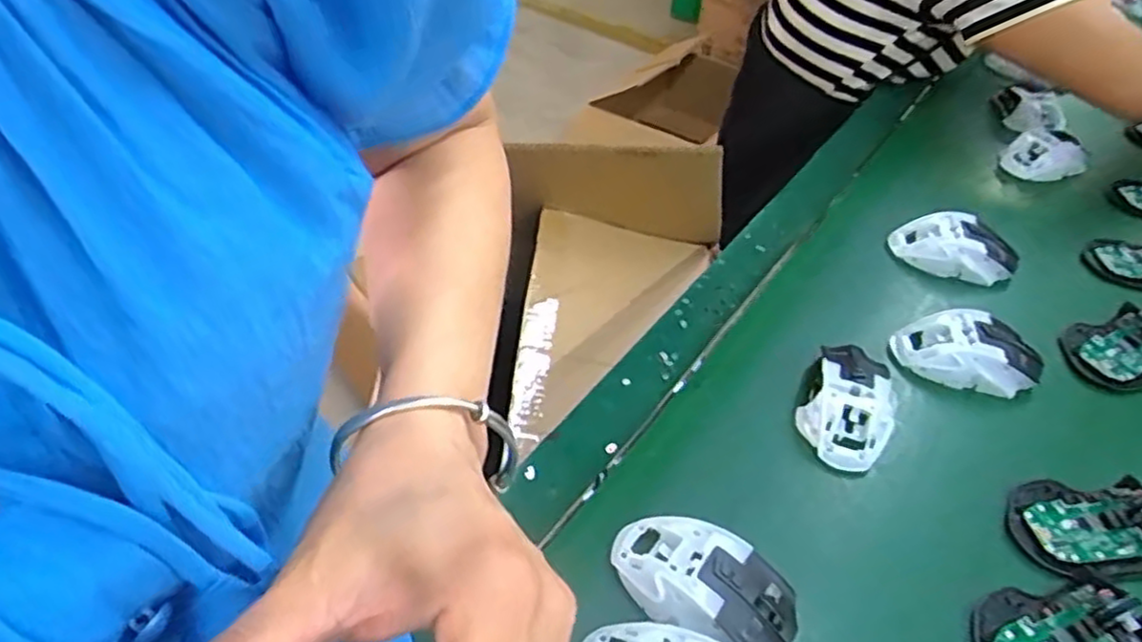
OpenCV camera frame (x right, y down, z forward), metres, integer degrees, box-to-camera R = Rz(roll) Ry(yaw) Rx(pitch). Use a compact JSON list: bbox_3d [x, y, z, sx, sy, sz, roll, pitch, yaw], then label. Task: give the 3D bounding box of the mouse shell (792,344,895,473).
[{"bbox_3d":[0.211,0.061,0.553,0.067,0.042,0.112,15,46,11],"label":"mouse shell"}]

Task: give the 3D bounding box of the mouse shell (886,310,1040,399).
[{"bbox_3d":[0.327,0.025,0.596,0.112,0.040,0.061,12,45,8],"label":"mouse shell"}]

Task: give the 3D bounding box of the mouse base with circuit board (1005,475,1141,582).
[{"bbox_3d":[0.354,0.138,0.490,0.101,0.020,0.069,3,45,-1],"label":"mouse base with circuit board"}]

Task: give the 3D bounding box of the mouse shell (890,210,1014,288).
[{"bbox_3d":[0.365,-0.067,0.692,0.112,0.049,0.060,23,48,18],"label":"mouse shell"}]

